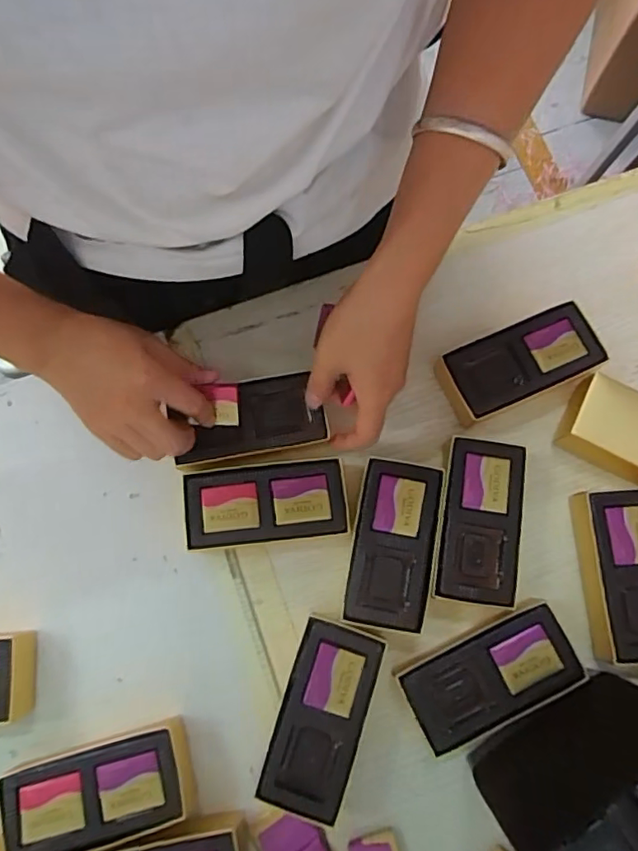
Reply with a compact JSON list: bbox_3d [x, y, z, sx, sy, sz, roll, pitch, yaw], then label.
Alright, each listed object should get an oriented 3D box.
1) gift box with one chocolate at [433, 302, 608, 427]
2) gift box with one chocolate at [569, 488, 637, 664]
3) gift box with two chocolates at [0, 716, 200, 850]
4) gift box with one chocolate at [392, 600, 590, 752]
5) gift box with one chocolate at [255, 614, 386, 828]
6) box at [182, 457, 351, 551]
[{"bbox_3d":[0.151,-0.046,0.426,0.110,0.034,0.059,-27,77,-5],"label":"gift box with one chocolate"},{"bbox_3d":[0.216,0.103,0.386,0.057,0.029,0.113,-4,76,1],"label":"gift box with one chocolate"},{"bbox_3d":[-0.142,0.237,0.361,0.112,0.034,0.059,-17,76,-3],"label":"gift box with two chocolates"},{"bbox_3d":[0.113,0.168,0.374,0.111,0.033,0.053,-24,76,-5],"label":"gift box with one chocolate"},{"bbox_3d":[0.002,0.190,0.370,0.056,0.035,0.112,18,77,6],"label":"gift box with one chocolate"},{"bbox_3d":[-0.037,0.058,0.405,0.112,0.032,0.055,-6,76,0],"label":"box"}]

